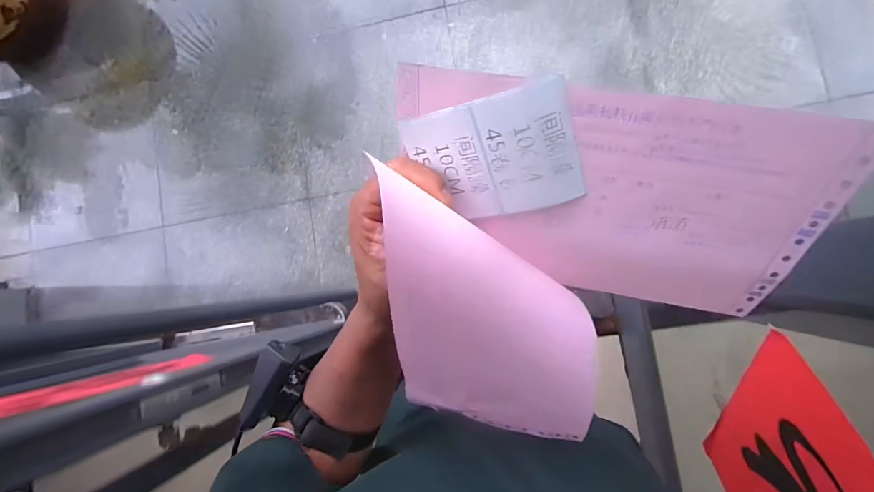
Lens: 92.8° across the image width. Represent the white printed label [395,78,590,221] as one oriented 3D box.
[{"bbox_3d":[0.032,-0.051,0.248,0.098,0.007,0.070,-9,118,26],"label":"white printed label"}]

